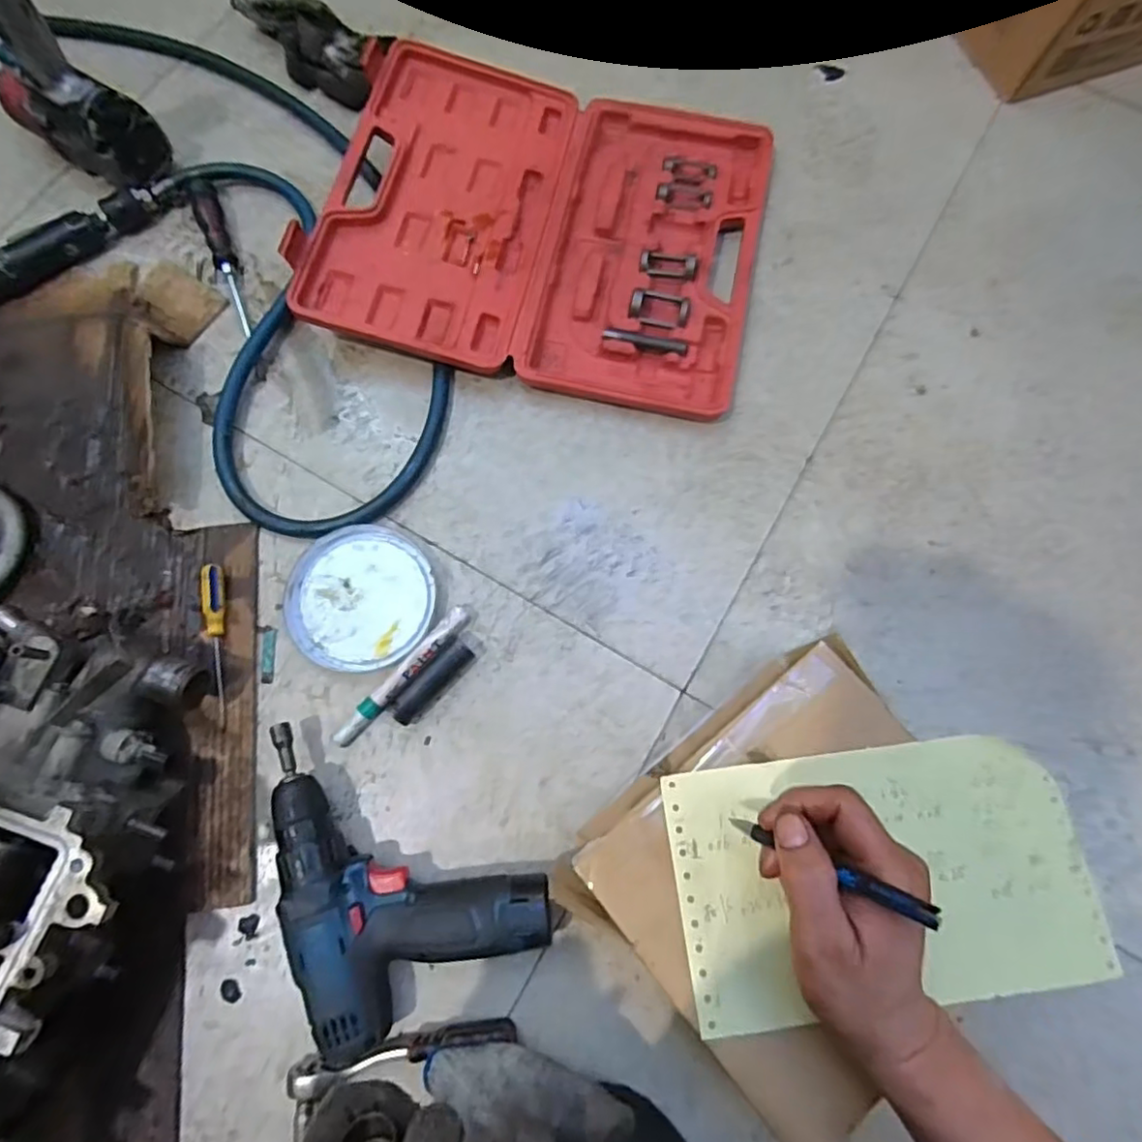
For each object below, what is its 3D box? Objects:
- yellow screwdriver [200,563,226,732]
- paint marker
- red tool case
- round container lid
[{"bbox_3d":[-0.284,0.059,0.500,0.015,0.012,0.132,-13,75,-3],"label":"yellow screwdriver"},{"bbox_3d":[-0.133,0.084,0.498,0.020,0.016,0.143,41,79,10],"label":"paint marker"},{"bbox_3d":[-0.020,-0.343,0.601,0.402,0.047,0.351,11,75,3],"label":"red tool case"},{"bbox_3d":[-0.175,0.022,0.520,0.117,0.010,0.119,0,75,0],"label":"round container lid"}]

